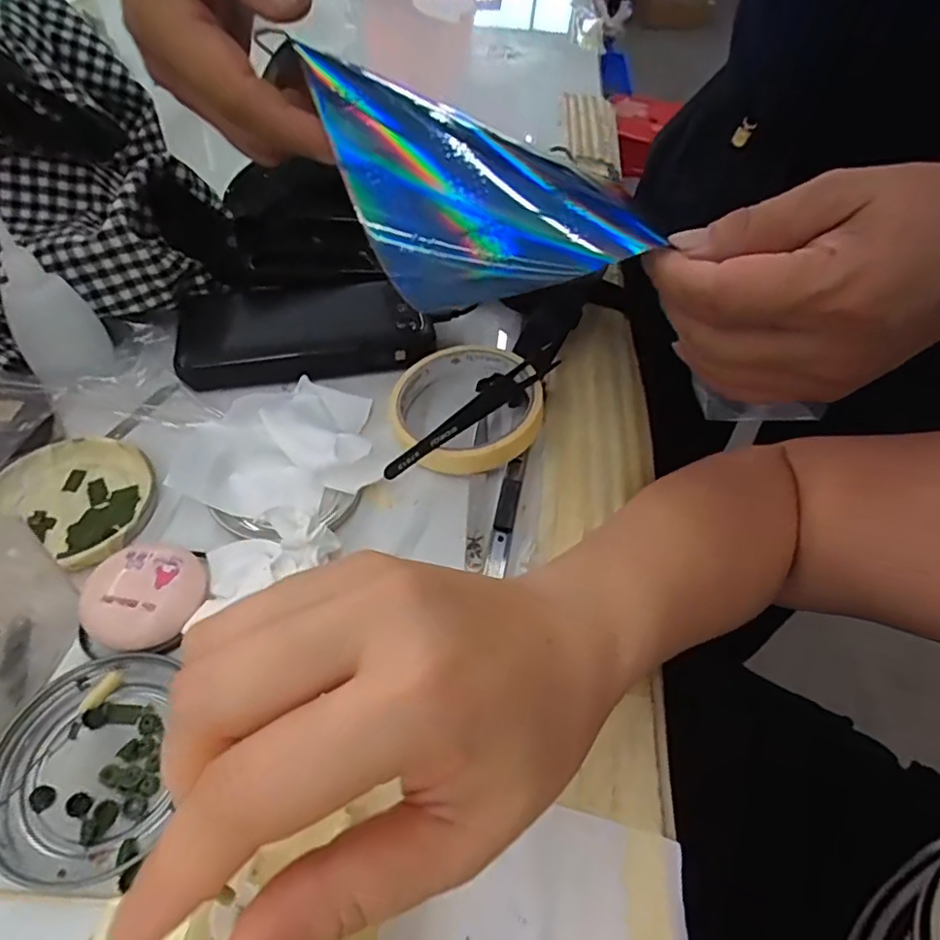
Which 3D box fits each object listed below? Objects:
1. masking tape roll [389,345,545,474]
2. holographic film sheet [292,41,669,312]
[{"bbox_3d":[-0.003,-0.038,0.344,0.088,0.028,0.083,2,50,-3],"label":"masking tape roll"},{"bbox_3d":[-0.008,-0.116,0.272,0.168,0.079,0.020,33,24,15],"label":"holographic film sheet"}]

